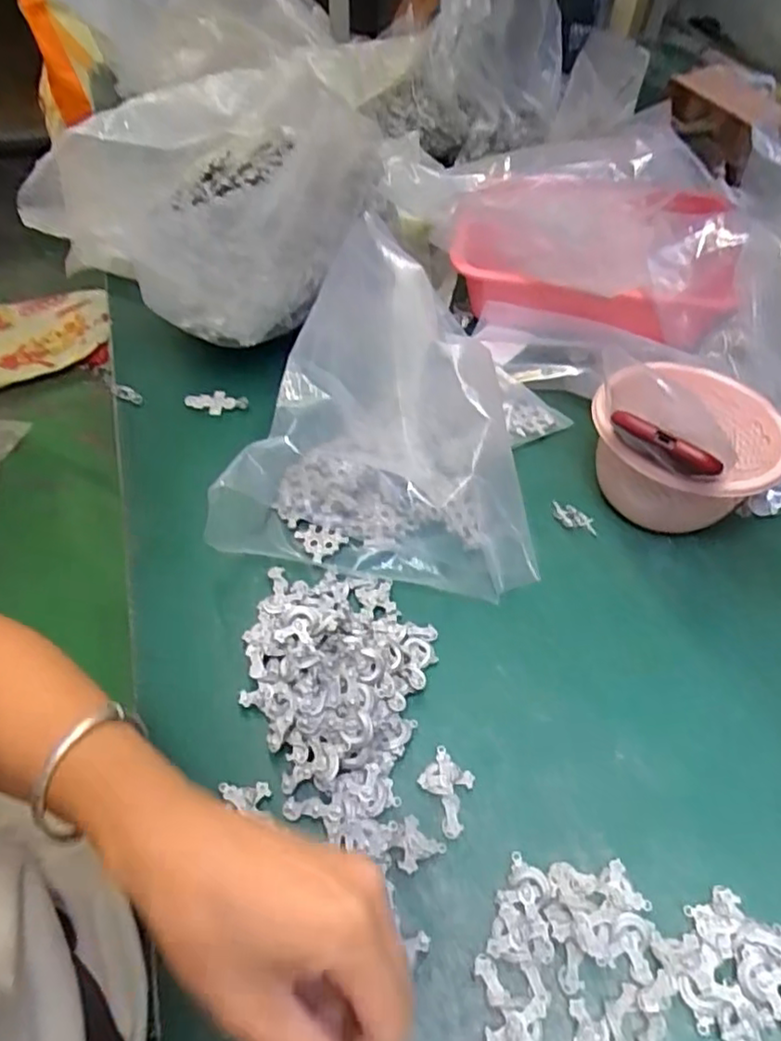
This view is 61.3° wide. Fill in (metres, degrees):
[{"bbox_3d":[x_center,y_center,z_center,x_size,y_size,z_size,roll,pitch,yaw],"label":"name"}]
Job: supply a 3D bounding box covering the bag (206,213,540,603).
[{"bbox_3d":[0.014,-0.096,0.550,0.234,0.115,0.303,9,48,5],"label":"bag"}]

